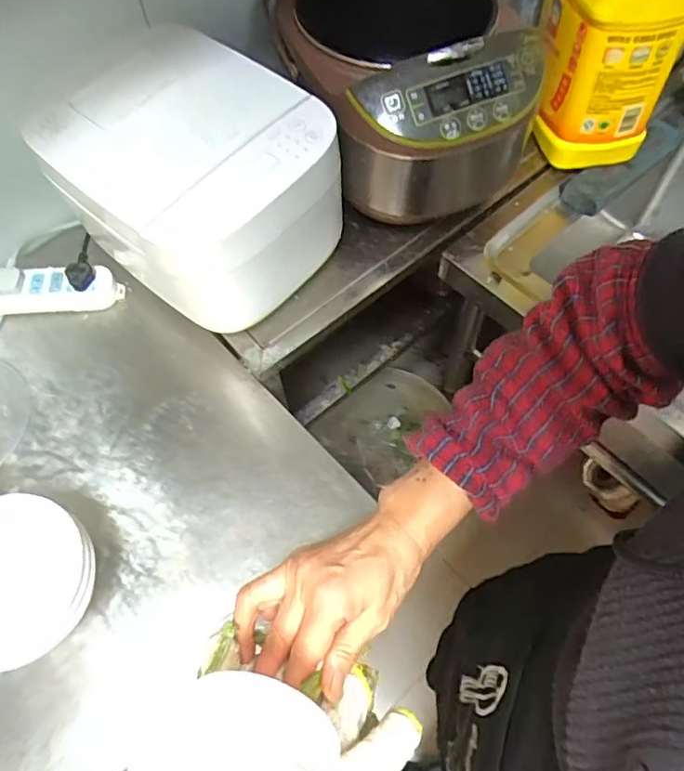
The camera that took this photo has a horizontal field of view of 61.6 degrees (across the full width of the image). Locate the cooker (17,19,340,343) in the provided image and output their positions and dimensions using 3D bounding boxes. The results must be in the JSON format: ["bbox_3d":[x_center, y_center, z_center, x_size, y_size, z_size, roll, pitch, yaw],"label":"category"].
[{"bbox_3d":[-0.153,-0.217,0.640,0.259,0.174,0.228,37,70,20],"label":"cooker"}]

